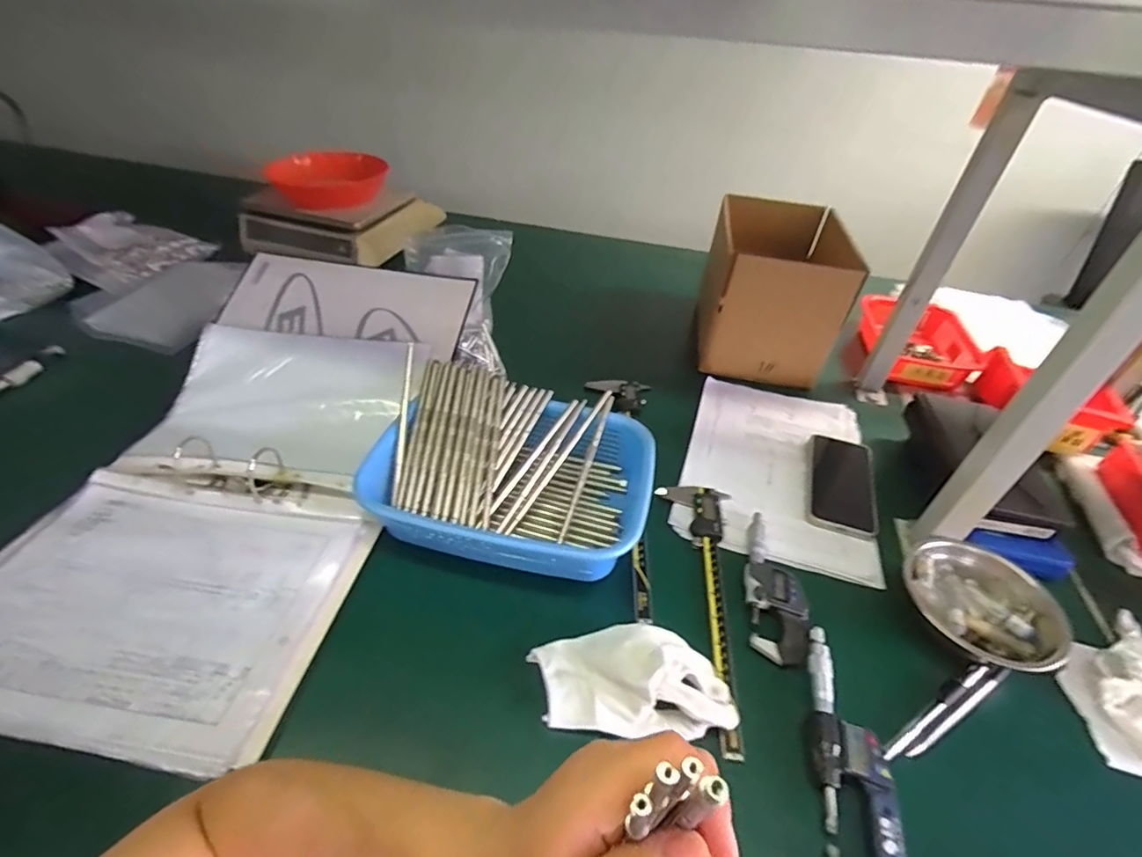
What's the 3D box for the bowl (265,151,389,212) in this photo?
[{"bbox_3d":[-0.452,-0.473,0.976,0.202,0.066,0.202,-11,43,-18],"label":"bowl"}]

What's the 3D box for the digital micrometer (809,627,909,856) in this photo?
[{"bbox_3d":[0.214,0.247,0.397,0.053,0.015,0.181,10,41,6],"label":"digital micrometer"}]

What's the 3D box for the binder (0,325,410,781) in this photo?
[{"bbox_3d":[-0.350,0.063,0.542,0.305,0.074,0.478,9,41,4],"label":"binder"}]

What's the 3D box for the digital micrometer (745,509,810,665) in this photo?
[{"bbox_3d":[0.202,0.151,0.514,0.054,0.019,0.164,9,41,4],"label":"digital micrometer"}]

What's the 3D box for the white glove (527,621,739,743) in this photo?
[{"bbox_3d":[0.052,0.205,0.427,0.159,0.038,0.090,1,43,-7],"label":"white glove"}]

